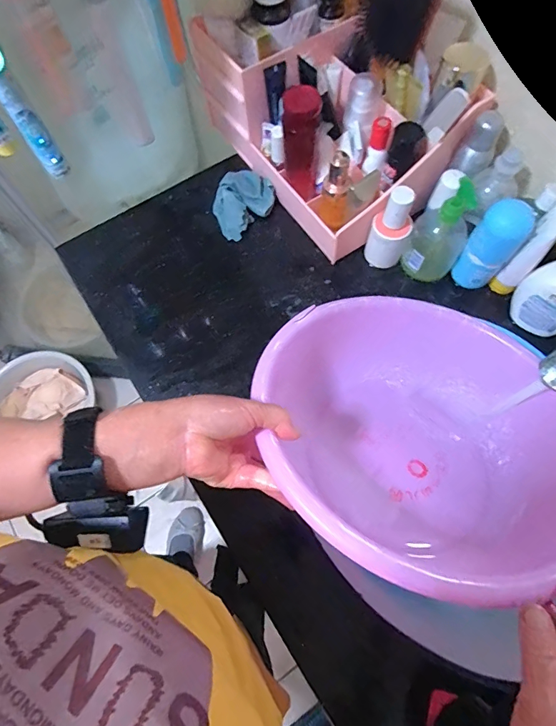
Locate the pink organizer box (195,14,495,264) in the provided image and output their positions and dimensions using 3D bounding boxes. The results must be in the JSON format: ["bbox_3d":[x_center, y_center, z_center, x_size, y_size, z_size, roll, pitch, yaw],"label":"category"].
[{"bbox_3d":[0.077,-0.340,0.568,0.209,0.156,0.306,-34,73,-11],"label":"pink organizer box"}]

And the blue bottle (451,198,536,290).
[{"bbox_3d":[0.266,-0.143,0.515,0.052,0.119,0.044,42,76,15],"label":"blue bottle"}]

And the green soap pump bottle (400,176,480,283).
[{"bbox_3d":[0.218,-0.179,0.529,0.069,0.137,0.091,27,73,11],"label":"green soap pump bottle"}]

